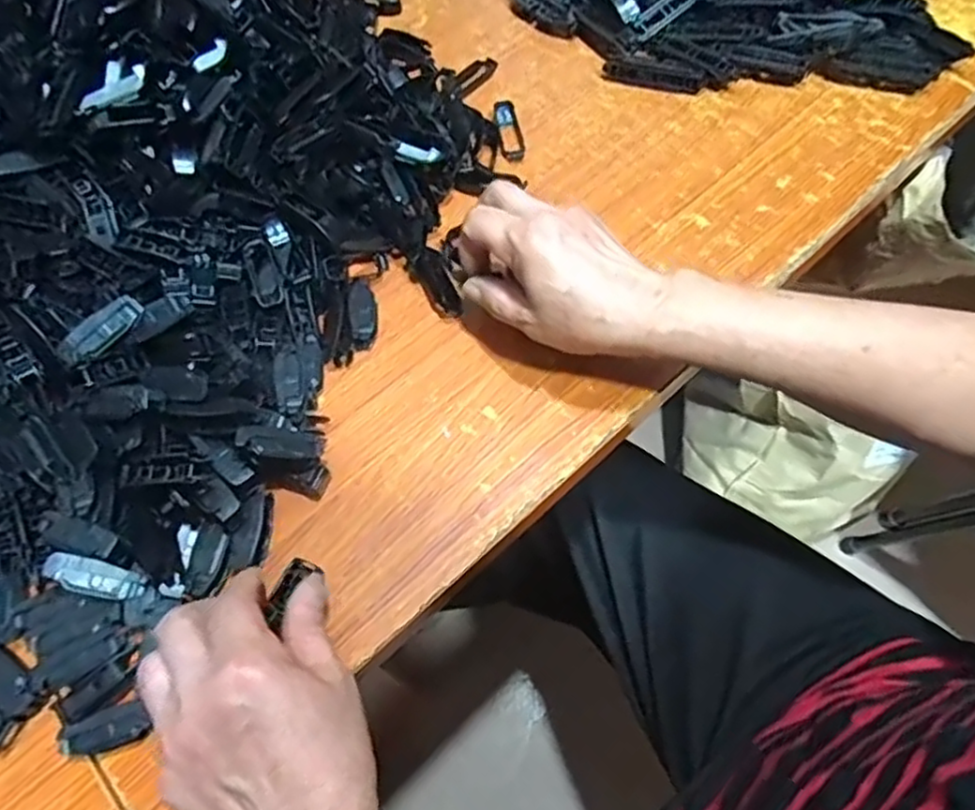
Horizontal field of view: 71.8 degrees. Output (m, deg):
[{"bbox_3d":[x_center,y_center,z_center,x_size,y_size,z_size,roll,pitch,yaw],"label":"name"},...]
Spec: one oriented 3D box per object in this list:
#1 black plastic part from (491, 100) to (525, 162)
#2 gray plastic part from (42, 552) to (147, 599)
[{"bbox_3d":[0.017,-0.217,0.531,0.019,0.013,0.054,-12,64,-5],"label":"black plastic part"},{"bbox_3d":[-0.207,0.091,0.356,0.048,0.006,0.016,23,63,-19],"label":"gray plastic part"}]

